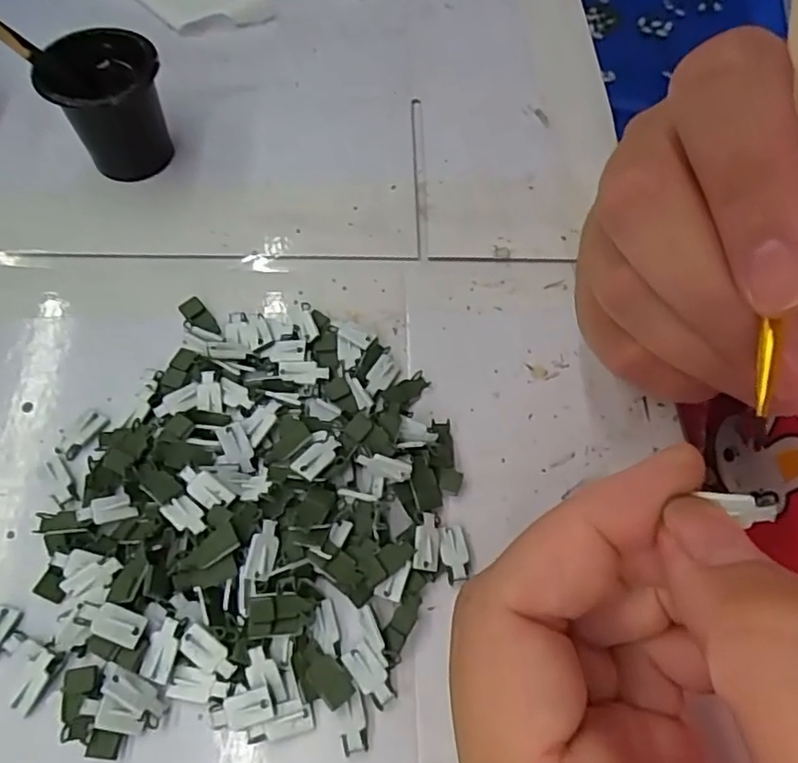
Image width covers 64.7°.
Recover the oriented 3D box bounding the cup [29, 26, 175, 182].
[{"bbox_3d":[-0.095,-0.090,0.210,0.034,0.037,0.037,1,61,-2],"label":"cup"}]

